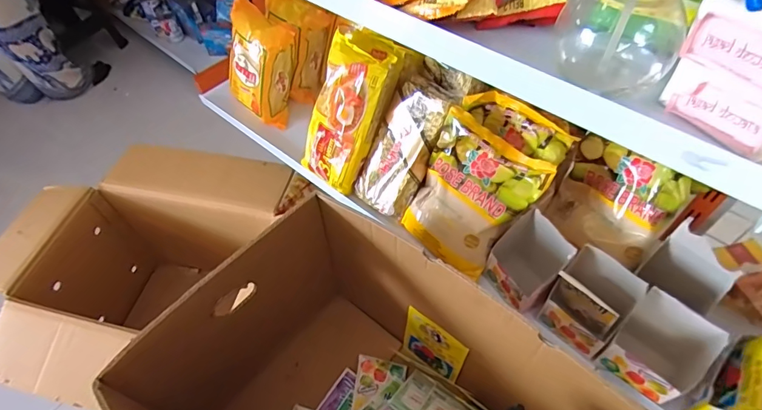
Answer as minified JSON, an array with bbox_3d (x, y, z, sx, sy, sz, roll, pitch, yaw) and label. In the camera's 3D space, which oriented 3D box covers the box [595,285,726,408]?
[{"bbox_3d":[0.330,0.179,0.524,0.088,0.114,0.078,35,61,25],"label":"box"}]

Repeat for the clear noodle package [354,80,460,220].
[{"bbox_3d":[0.033,-0.087,0.677,0.099,0.209,0.029,35,21,25],"label":"clear noodle package"}]

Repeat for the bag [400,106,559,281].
[{"bbox_3d":[0.123,-0.011,0.620,0.159,0.046,0.188,37,106,25],"label":"bag"}]

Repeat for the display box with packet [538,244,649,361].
[{"bbox_3d":[0.263,0.123,0.552,0.077,0.095,0.086,-38,60,-24],"label":"display box with packet"}]

